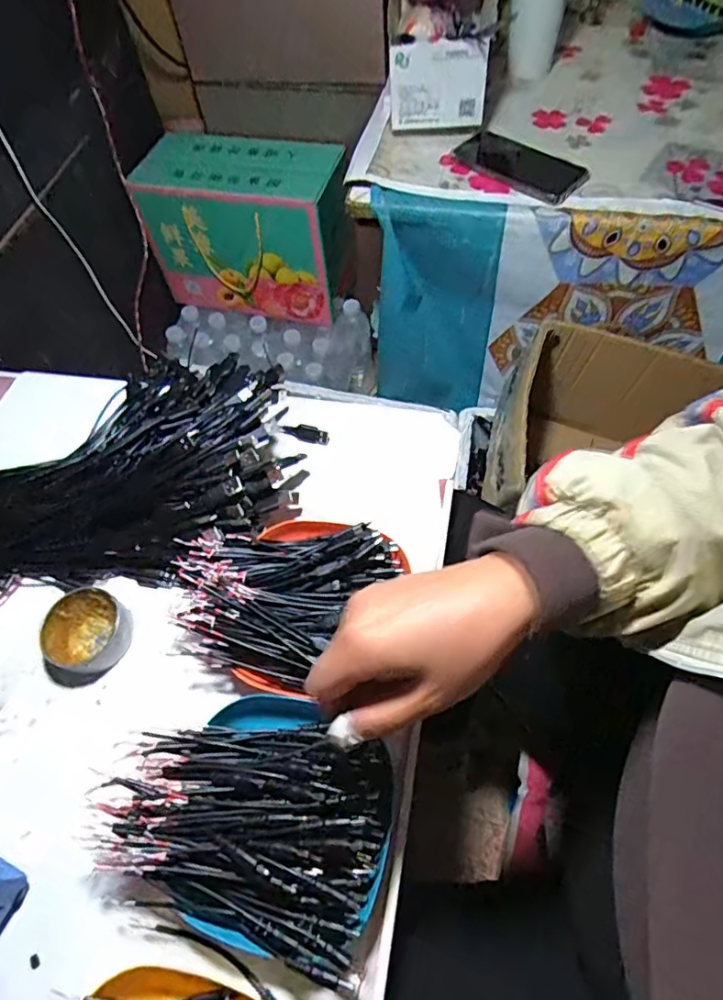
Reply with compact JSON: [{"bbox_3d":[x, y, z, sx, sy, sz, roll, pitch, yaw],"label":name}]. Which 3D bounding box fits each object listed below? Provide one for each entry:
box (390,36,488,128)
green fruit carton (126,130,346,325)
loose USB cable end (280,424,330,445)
[{"bbox_3d":[0.093,-0.516,0.688,0.116,0.102,0.018,11,62,10],"label":"box"},{"bbox_3d":[-0.189,-0.475,0.976,0.320,0.233,0.160,13,62,11],"label":"green fruit carton"},{"bbox_3d":[-0.054,-0.065,0.537,0.047,0.013,0.013,15,62,12],"label":"loose USB cable end"}]

